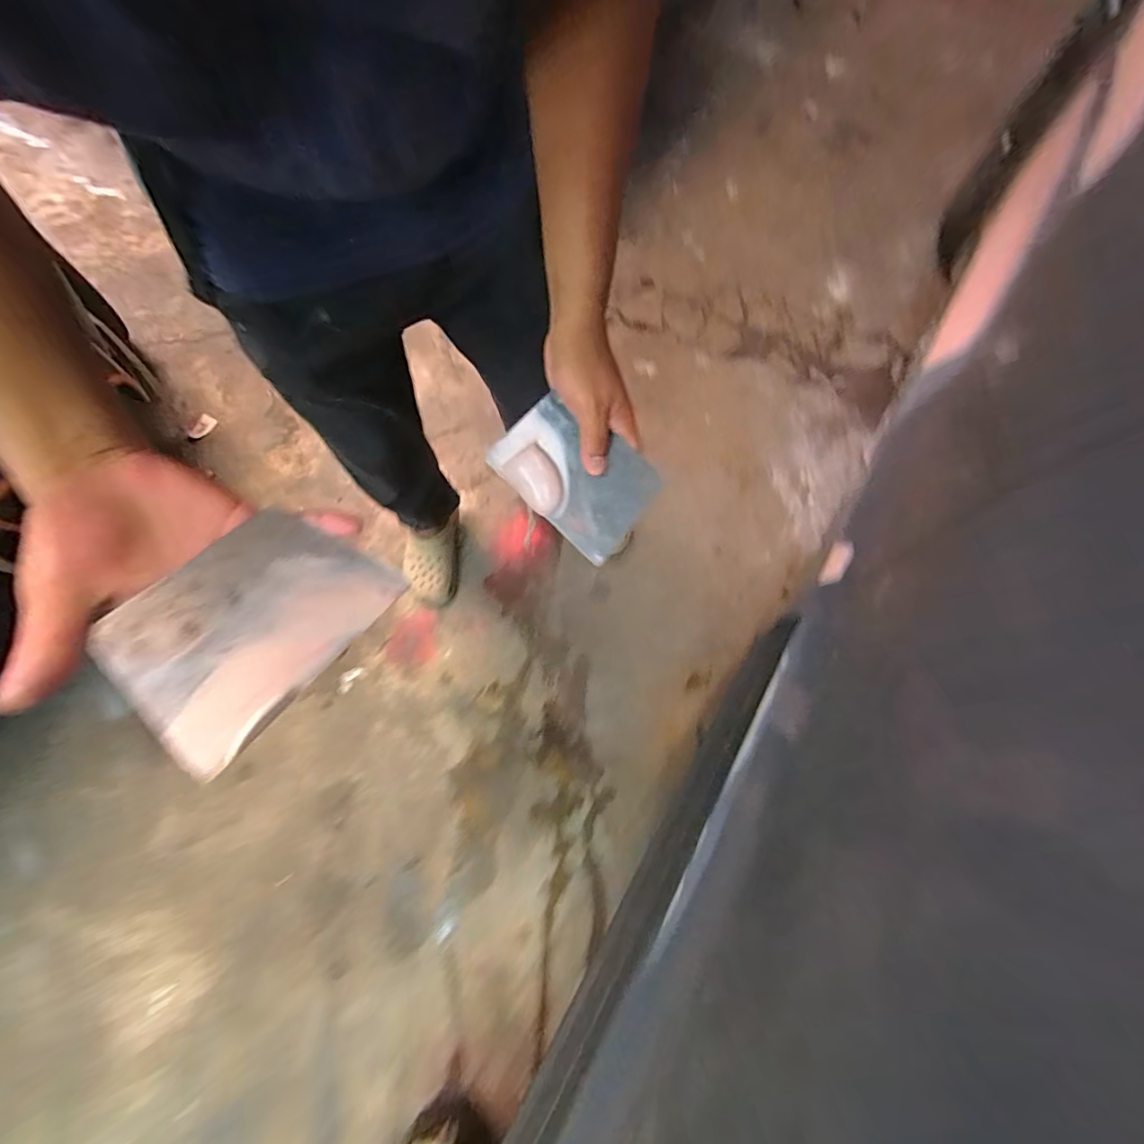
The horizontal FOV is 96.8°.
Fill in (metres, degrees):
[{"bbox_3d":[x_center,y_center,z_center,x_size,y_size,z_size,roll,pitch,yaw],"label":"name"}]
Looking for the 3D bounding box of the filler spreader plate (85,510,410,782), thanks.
[{"bbox_3d":[-0.179,0.025,0.287,0.096,0.004,0.139,38,53,0],"label":"filler spreader plate"}]

